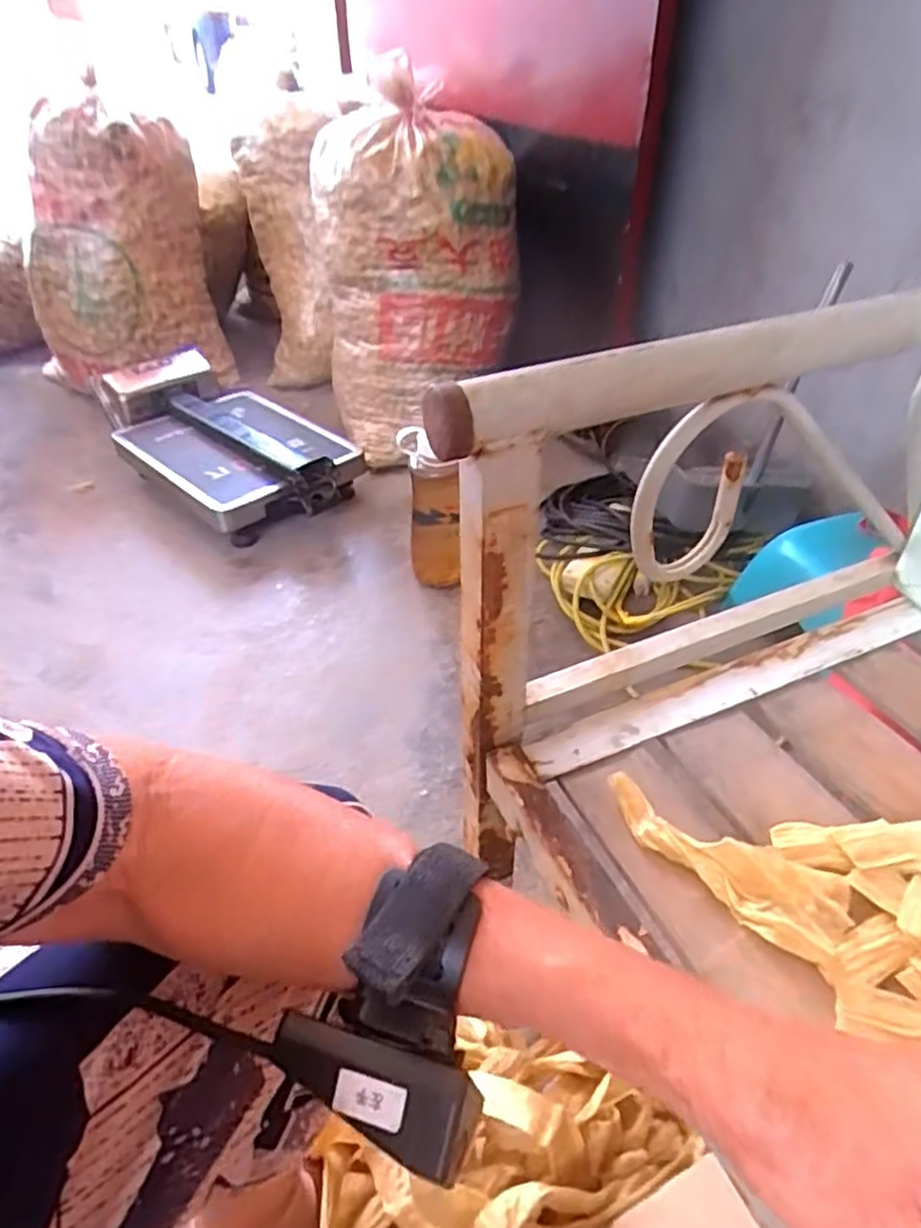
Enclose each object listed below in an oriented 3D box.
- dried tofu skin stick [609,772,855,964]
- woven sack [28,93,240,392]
[{"bbox_3d":[0.135,0.129,0.382,0.128,0.012,0.046,26,47,29],"label":"dried tofu skin stick"},{"bbox_3d":[-0.665,-0.678,1.402,0.353,0.482,0.333,-19,43,-19],"label":"woven sack"}]

